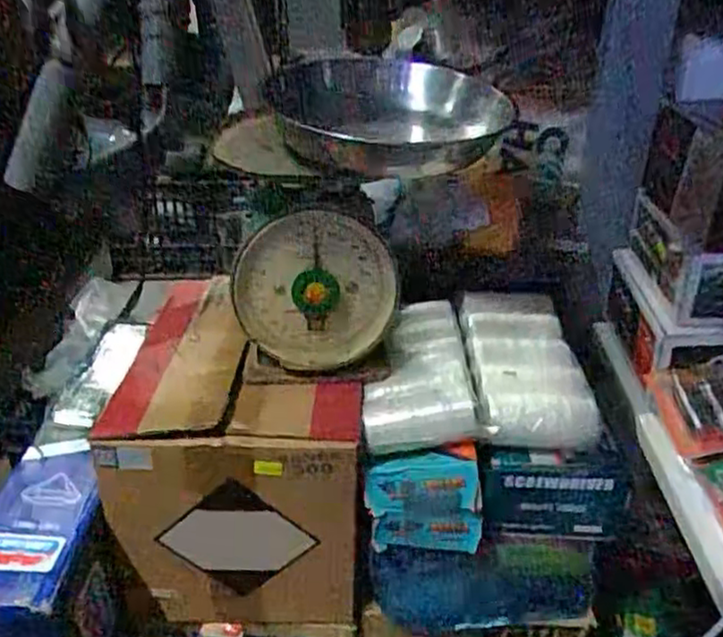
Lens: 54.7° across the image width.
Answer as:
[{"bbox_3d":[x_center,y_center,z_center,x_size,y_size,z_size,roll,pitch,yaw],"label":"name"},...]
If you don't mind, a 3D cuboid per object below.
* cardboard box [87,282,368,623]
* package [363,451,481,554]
[{"bbox_3d":[-0.111,0.124,0.685,0.216,0.217,0.238,1,30,1],"label":"cardboard box"},{"bbox_3d":[0.051,0.154,0.580,0.092,0.084,0.029,5,30,8],"label":"package"}]

